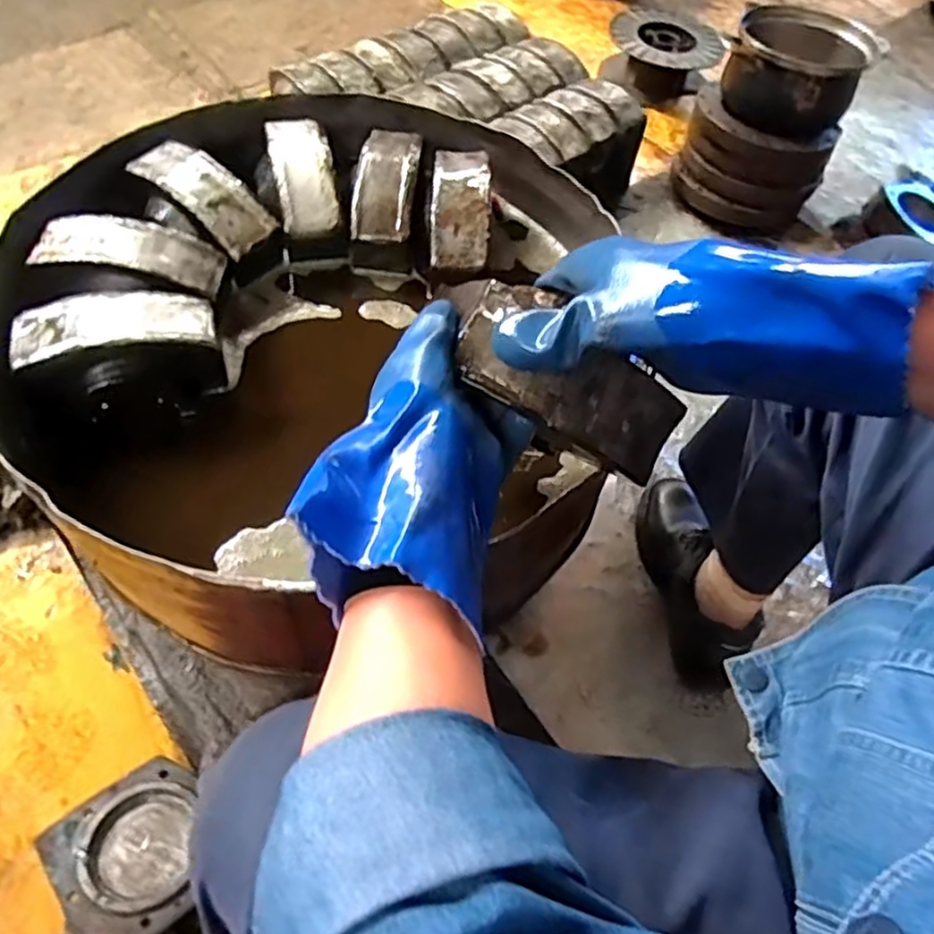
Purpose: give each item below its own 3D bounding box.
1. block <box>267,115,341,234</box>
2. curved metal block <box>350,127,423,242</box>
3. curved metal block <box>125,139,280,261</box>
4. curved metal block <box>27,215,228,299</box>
[{"bbox_3d":[-0.174,-0.316,0.732,0.059,0.030,0.163,-9,60,-13],"label":"block"},{"bbox_3d":[-0.083,-0.305,0.725,0.063,0.030,0.160,8,58,-3],"label":"curved metal block"},{"bbox_3d":[-0.266,-0.278,0.696,0.158,0.031,0.061,38,61,15],"label":"curved metal block"},{"bbox_3d":[-0.315,-0.200,0.647,0.165,0.034,0.064,9,58,-2],"label":"curved metal block"}]

